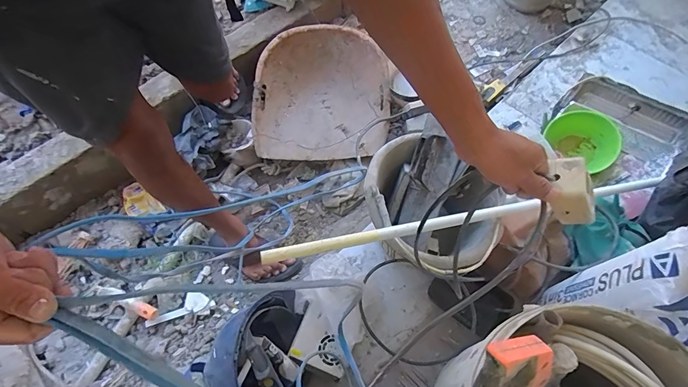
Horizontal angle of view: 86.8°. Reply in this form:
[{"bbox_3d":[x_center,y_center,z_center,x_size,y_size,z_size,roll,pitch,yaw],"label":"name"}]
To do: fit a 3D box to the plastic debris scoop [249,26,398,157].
[{"bbox_3d":[-0.064,-0.309,1.126,0.397,0.142,0.416,0,63,0],"label":"plastic debris scoop"}]

